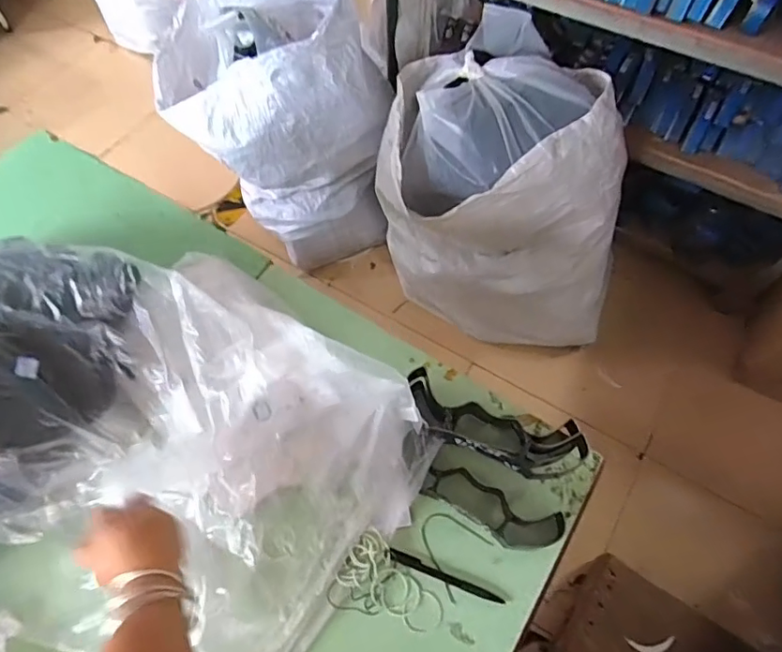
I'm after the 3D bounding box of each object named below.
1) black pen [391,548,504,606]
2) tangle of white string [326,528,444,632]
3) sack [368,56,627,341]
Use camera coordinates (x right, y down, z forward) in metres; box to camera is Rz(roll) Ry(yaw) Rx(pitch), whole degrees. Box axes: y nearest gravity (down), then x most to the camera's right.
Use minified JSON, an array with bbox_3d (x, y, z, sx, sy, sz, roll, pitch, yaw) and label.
[{"bbox_3d":[0.060,0.278,0.588,0.130,0.013,0.012,21,65,13],"label":"black pen"},{"bbox_3d":[0.001,0.286,0.580,0.117,0.018,0.082,25,66,15],"label":"tangle of white string"},{"bbox_3d":[0.284,-0.310,1.367,0.619,0.586,0.435,15,64,10],"label":"sack"}]

